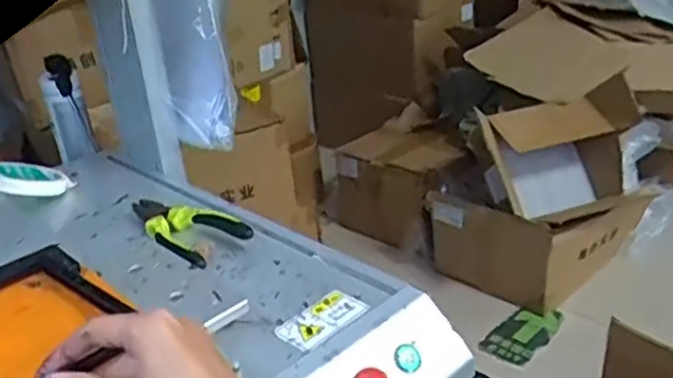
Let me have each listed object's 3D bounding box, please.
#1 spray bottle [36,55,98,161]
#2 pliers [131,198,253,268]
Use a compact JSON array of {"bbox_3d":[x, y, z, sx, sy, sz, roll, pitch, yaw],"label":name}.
[{"bbox_3d":[-0.352,-0.103,0.896,0.050,0.128,0.042,-16,27,-20],"label":"spray bottle"},{"bbox_3d":[-0.153,0.033,0.664,0.158,0.013,0.070,19,35,41],"label":"pliers"}]

